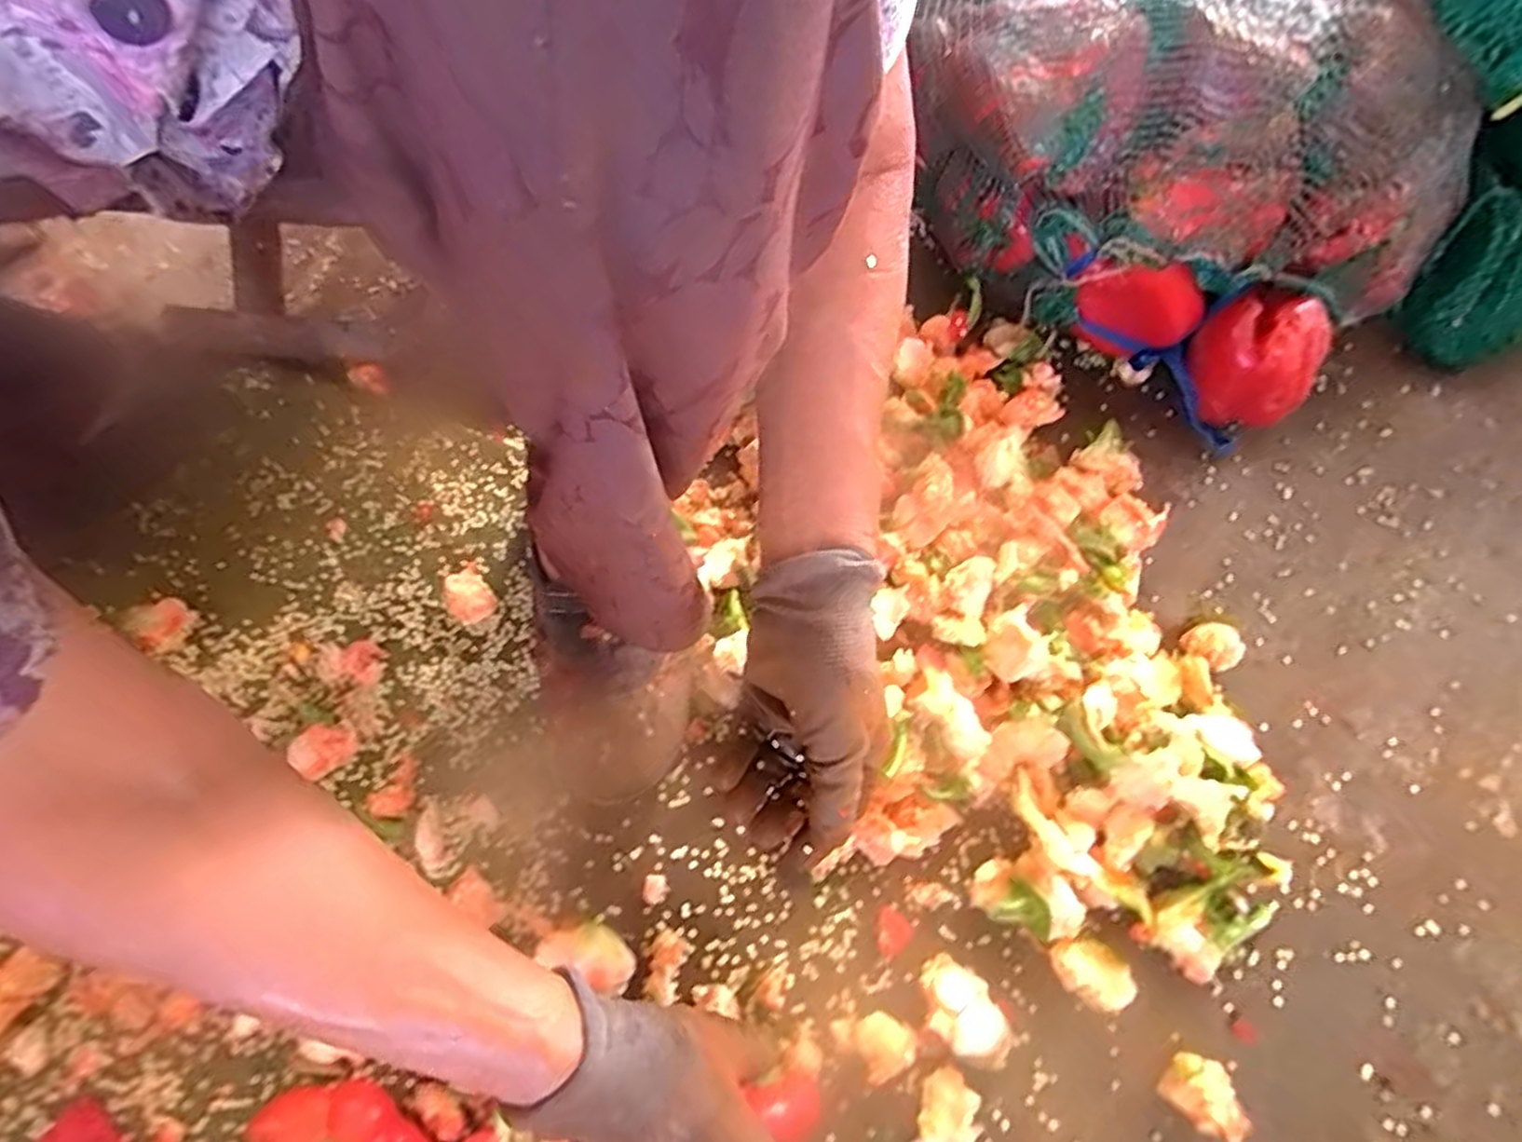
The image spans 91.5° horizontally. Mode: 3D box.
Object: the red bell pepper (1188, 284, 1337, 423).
[{"bbox_3d":[0.354,-0.148,0.527,0.070,0.095,0.081,-30,74,-11],"label":"red bell pepper"}]

